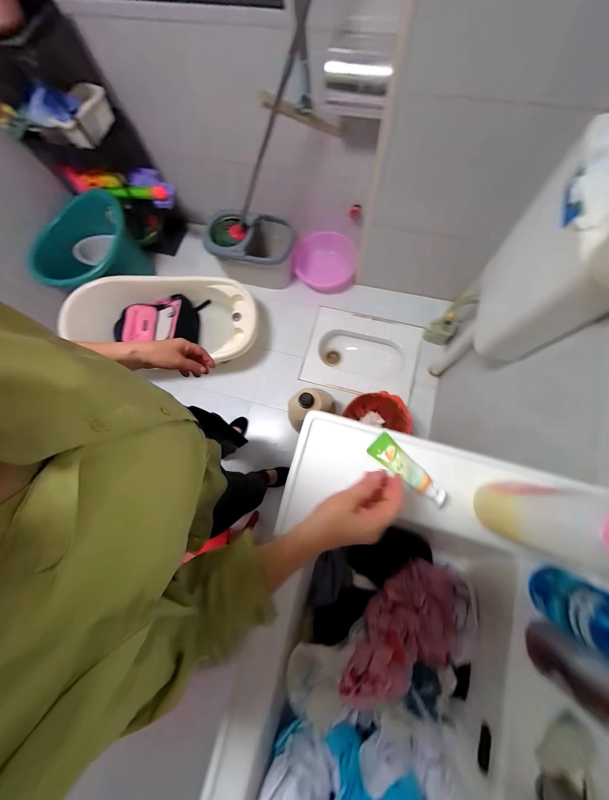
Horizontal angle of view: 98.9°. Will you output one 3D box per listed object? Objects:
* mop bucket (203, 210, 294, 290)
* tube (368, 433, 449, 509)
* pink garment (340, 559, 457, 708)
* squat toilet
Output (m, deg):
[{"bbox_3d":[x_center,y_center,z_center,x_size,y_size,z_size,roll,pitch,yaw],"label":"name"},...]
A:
[{"bbox_3d":[-0.278,-0.780,1.410,0.434,0.259,0.309,9,79,5],"label":"mop bucket"},{"bbox_3d":[0.162,0.110,0.410,0.129,0.022,0.040,42,80,19],"label":"tube"},{"bbox_3d":[0.161,0.346,0.403,0.247,0.060,0.100,-22,73,-32],"label":"pink garment"},{"bbox_3d":[0.308,-0.237,1.459,0.590,0.192,0.441,17,80,6],"label":"squat toilet"}]

